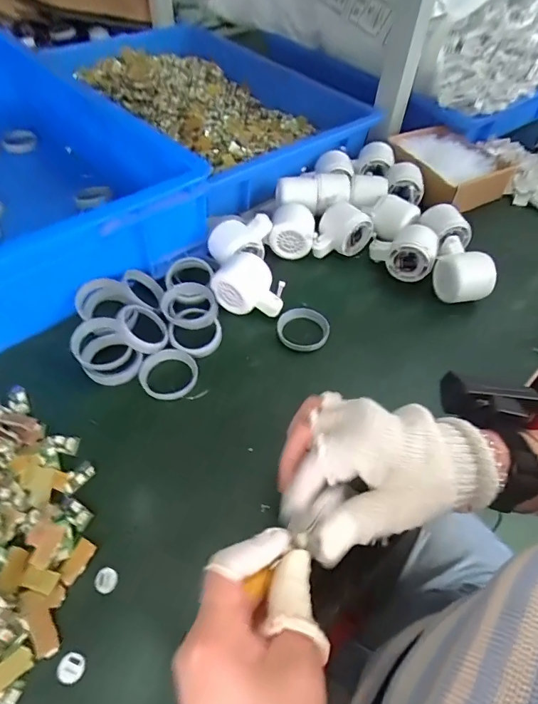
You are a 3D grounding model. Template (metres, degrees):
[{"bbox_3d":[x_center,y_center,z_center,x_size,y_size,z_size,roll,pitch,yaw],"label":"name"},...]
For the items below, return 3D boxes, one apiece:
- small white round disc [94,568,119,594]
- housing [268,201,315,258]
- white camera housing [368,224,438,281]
[{"bbox_3d":[-0.125,0.175,0.321,0.017,0.004,0.016,1,52,-2],"label":"small white round disc"},{"bbox_3d":[0.032,-0.159,0.554,0.058,0.053,0.050,9,52,4],"label":"housing"},{"bbox_3d":[0.170,-0.127,0.541,0.082,0.054,0.048,14,53,8],"label":"white camera housing"}]

